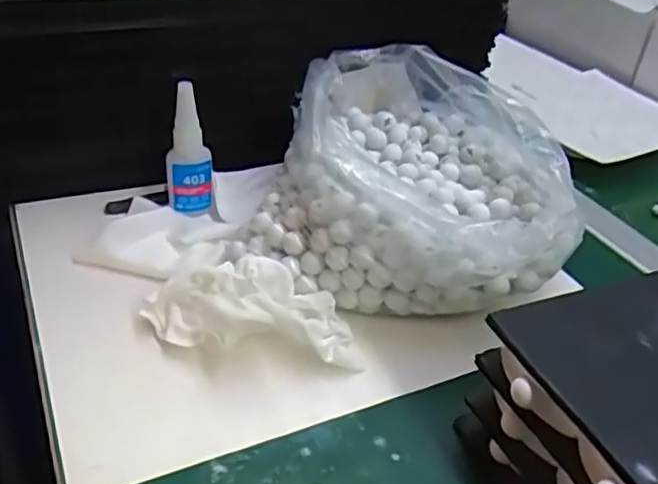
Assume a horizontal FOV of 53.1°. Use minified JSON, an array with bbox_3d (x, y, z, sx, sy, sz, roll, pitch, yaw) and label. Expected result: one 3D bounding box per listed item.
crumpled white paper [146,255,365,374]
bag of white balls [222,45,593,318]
[{"bbox_3d":[-0.048,0.045,0.417,0.132,0.044,0.051,6,35,-2],"label":"crumpled white paper"},{"bbox_3d":[0.059,-0.049,0.505,0.207,0.115,0.234,9,35,3],"label":"bag of white balls"}]

